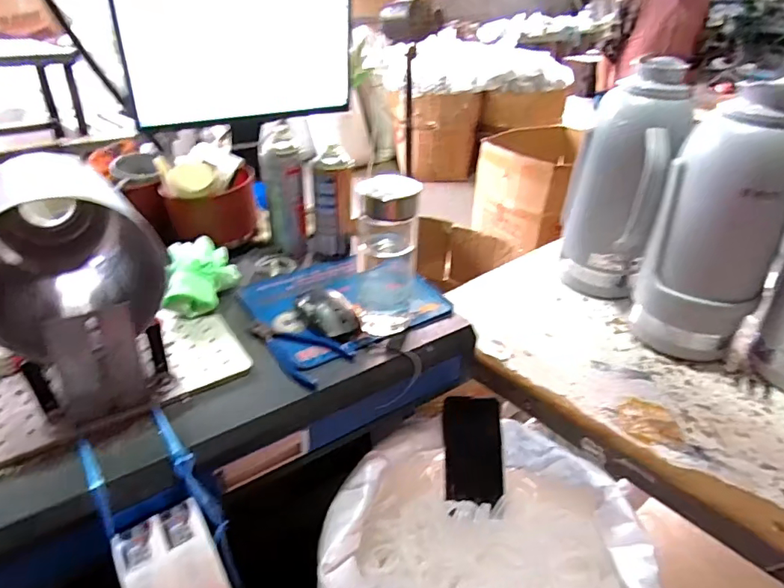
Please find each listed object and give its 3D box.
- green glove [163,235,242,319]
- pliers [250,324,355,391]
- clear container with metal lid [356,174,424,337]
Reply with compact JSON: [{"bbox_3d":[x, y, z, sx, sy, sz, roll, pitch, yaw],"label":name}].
[{"bbox_3d":[-0.274,-0.027,0.718,0.102,0.049,0.134,-7,33,-14],"label":"green glove"},{"bbox_3d":[-0.123,0.072,0.649,0.142,0.019,0.080,25,39,33],"label":"pliers"},{"bbox_3d":[-0.005,-0.037,0.640,0.076,0.202,0.061,0,32,-3],"label":"clear container with metal lid"}]

